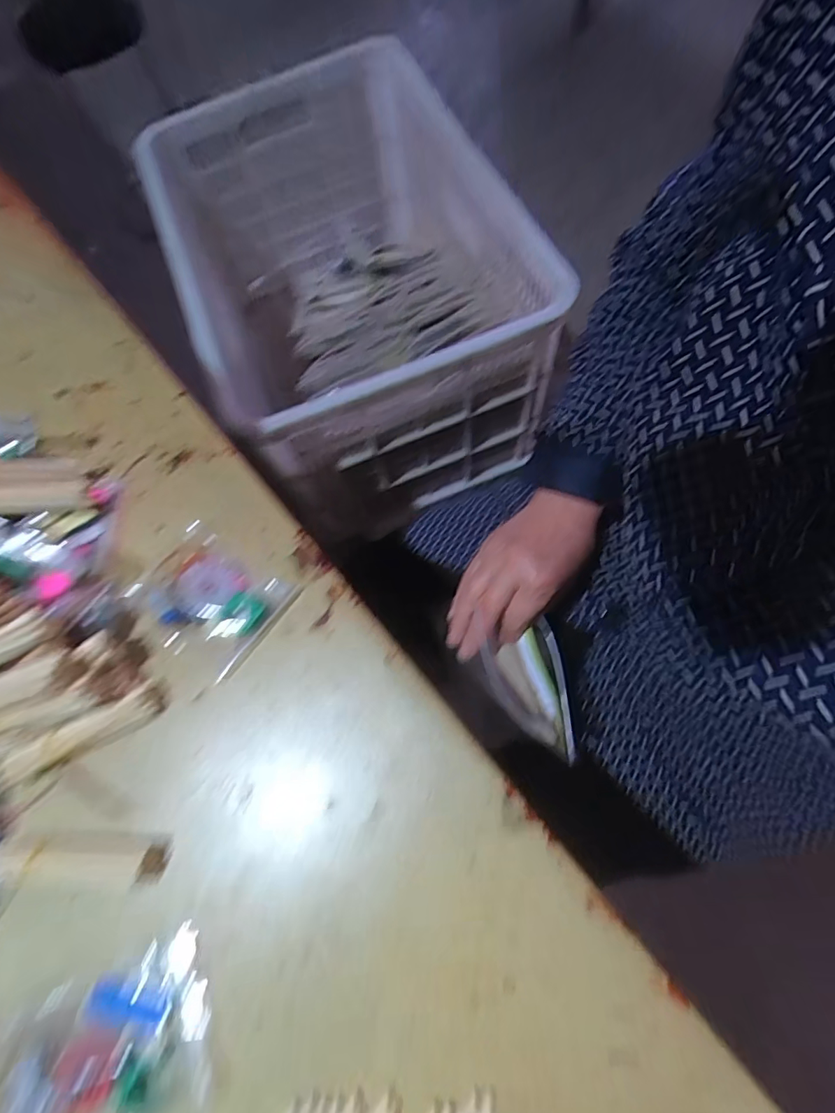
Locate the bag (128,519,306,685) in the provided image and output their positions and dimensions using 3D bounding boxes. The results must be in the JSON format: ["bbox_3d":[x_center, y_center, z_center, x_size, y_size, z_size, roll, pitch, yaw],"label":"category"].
[{"bbox_3d":[-0.151,0.027,0.351,0.106,0.014,0.080,32,77,15],"label":"bag"}]

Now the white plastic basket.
[{"bbox_3d":[-0.113,-0.419,0.820,0.452,0.355,0.662,-21,70,-1],"label":"white plastic basket"}]

